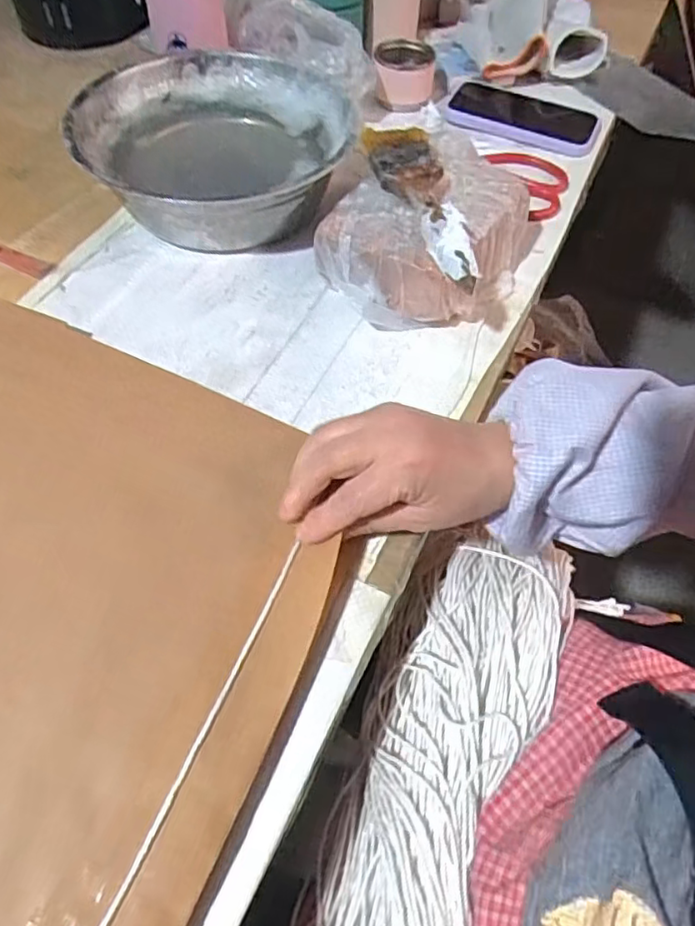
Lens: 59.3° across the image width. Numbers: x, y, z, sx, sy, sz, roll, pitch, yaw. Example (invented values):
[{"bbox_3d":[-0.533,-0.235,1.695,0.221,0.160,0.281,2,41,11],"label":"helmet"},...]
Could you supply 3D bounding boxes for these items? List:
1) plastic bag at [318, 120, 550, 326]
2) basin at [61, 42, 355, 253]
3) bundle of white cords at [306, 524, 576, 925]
[{"bbox_3d":[0.066,-0.183,0.471,0.139,0.081,0.170,22,57,13],"label":"plastic bag"},{"bbox_3d":[-0.111,-0.263,0.525,0.214,0.072,0.219,1,55,-1],"label":"basin"},{"bbox_3d":[0.048,0.219,0.340,0.113,0.059,0.397,16,58,9],"label":"bundle of white cords"}]

